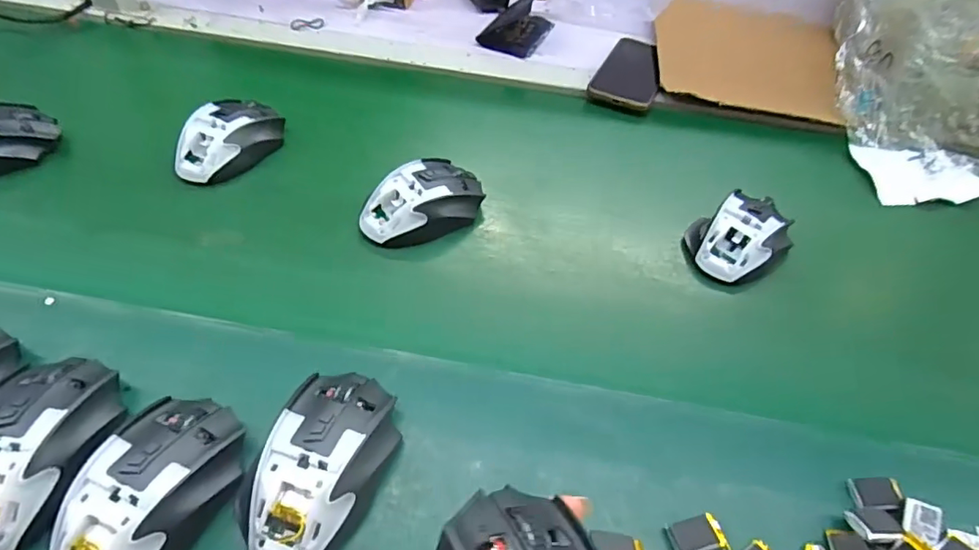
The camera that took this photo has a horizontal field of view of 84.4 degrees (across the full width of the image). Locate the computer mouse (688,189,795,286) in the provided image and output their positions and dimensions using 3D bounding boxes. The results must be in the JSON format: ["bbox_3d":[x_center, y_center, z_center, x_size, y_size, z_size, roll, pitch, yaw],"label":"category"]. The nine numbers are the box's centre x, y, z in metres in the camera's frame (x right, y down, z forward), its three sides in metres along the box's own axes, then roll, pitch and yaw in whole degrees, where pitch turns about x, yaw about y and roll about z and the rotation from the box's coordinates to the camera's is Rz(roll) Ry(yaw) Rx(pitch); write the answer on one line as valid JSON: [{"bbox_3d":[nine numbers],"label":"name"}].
[{"bbox_3d":[0.228,-0.036,0.489,0.096,0.038,0.072,-32,61,-28],"label":"computer mouse"}]

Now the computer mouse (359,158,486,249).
[{"bbox_3d":[-0.059,-0.066,0.486,0.116,0.040,0.070,-35,62,-29],"label":"computer mouse"}]

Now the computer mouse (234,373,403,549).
[{"bbox_3d":[-0.101,0.113,0.326,0.077,0.042,0.117,14,51,5],"label":"computer mouse"}]

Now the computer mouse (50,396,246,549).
[{"bbox_3d":[-0.192,0.125,0.309,0.072,0.041,0.118,14,51,5],"label":"computer mouse"}]

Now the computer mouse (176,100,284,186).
[{"bbox_3d":[-0.251,-0.132,0.521,0.065,0.034,0.103,20,52,10],"label":"computer mouse"}]

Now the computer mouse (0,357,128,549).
[{"bbox_3d":[-0.270,0.101,0.318,0.080,0.039,0.115,-1,51,-7],"label":"computer mouse"}]

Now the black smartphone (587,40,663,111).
[{"bbox_3d":[0.178,-0.254,0.674,0.076,0.012,0.161,22,52,11],"label":"black smartphone"}]

